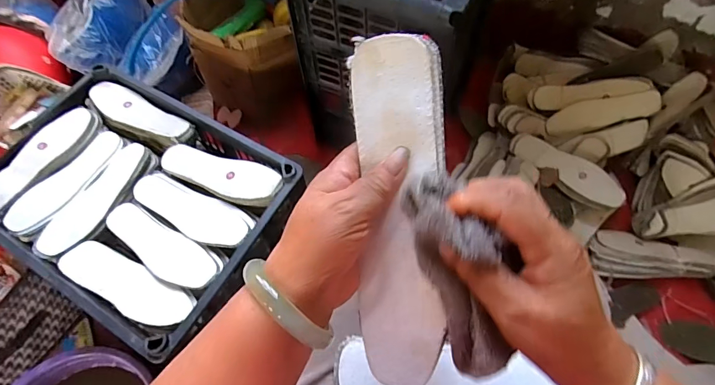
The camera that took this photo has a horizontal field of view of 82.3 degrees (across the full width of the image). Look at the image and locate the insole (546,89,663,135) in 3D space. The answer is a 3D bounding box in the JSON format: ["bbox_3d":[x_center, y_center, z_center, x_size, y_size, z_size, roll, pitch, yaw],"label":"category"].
[{"bbox_3d":[0.546,-0.177,0.907,0.232,0.024,0.064,-13,64,7],"label":"insole"}]

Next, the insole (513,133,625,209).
[{"bbox_3d":[0.445,-0.052,0.863,0.233,0.010,0.068,39,100,18],"label":"insole"}]

